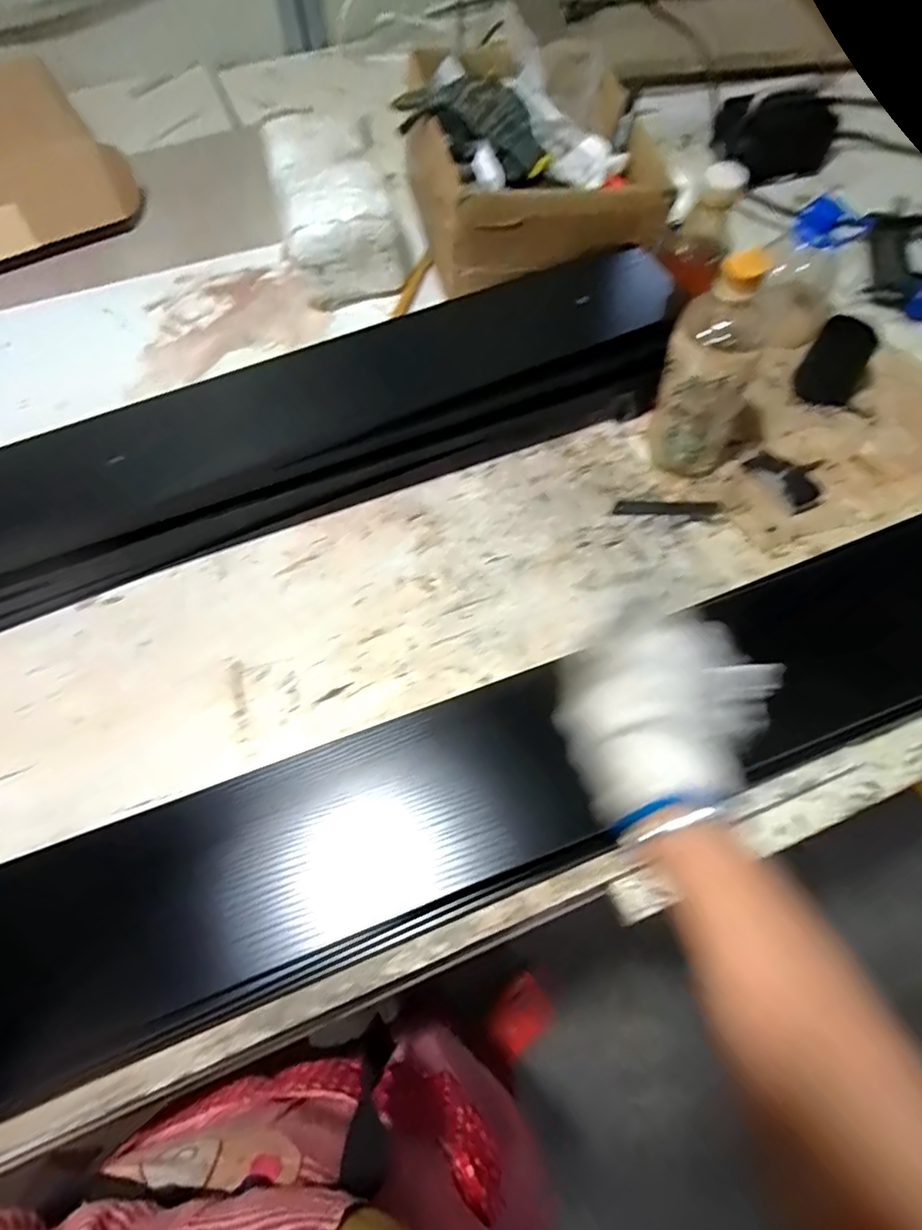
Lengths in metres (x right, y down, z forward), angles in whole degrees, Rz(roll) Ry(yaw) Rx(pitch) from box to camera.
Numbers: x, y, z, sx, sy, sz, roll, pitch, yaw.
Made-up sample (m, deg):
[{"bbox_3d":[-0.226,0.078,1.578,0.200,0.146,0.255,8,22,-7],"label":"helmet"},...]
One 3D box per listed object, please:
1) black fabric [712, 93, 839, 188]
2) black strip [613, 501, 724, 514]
[{"bbox_3d":[0.430,-0.653,0.822,0.156,0.082,0.080,10,63,6],"label":"black fabric"},{"bbox_3d":[0.197,-0.102,0.567,0.107,0.004,0.014,-2,64,-9],"label":"black strip"}]

